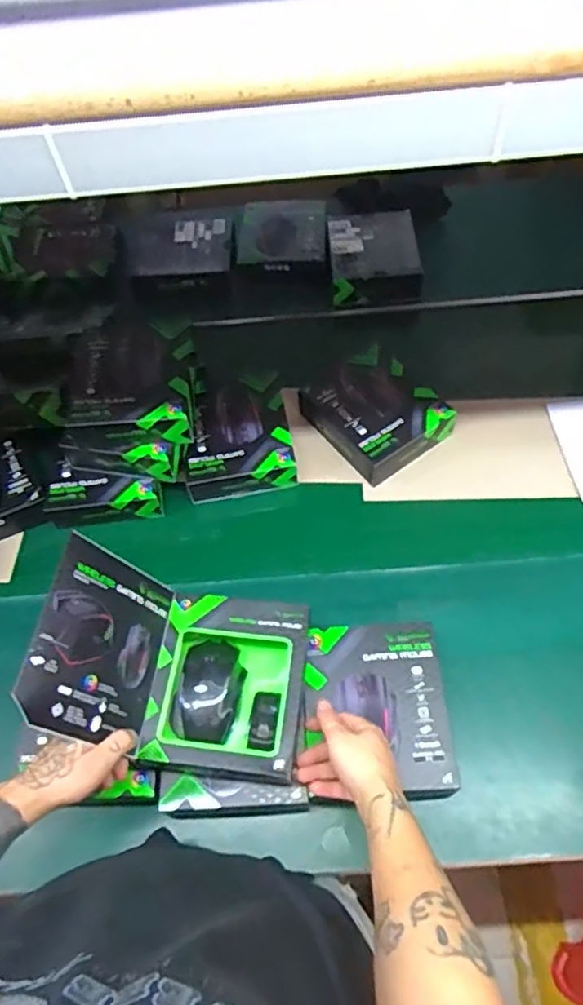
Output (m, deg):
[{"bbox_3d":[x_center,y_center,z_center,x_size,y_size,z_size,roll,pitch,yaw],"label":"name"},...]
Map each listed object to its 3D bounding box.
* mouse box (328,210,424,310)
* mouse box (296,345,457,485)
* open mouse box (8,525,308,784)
[{"bbox_3d":[0.146,-0.443,1.139,0.157,0.056,0.189,-6,59,0],"label":"mouse box"},{"bbox_3d":[0.127,-0.138,0.957,0.168,0.061,0.185,-35,63,-16],"label":"mouse box"},{"bbox_3d":[-0.106,0.161,0.629,0.225,0.175,0.178,3,59,6],"label":"open mouse box"}]

